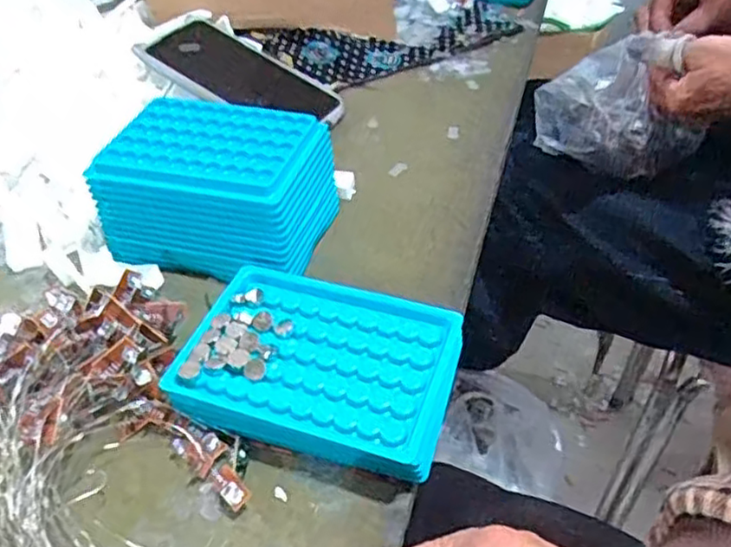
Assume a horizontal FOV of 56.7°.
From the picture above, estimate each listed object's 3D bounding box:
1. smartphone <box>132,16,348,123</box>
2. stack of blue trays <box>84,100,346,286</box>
[{"bbox_3d":[-0.107,-0.172,0.585,0.186,0.016,0.085,32,46,10],"label":"smartphone"},{"bbox_3d":[-0.091,-0.055,0.447,0.146,0.068,0.103,12,45,12],"label":"stack of blue trays"}]

